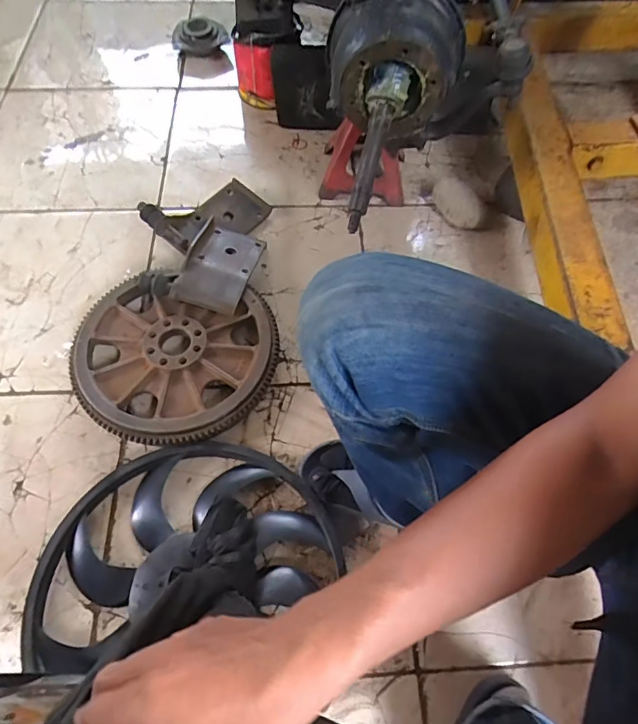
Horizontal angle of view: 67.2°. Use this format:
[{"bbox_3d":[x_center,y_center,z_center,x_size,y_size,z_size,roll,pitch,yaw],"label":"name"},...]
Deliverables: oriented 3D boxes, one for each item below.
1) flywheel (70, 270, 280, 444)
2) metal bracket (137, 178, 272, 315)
[{"bbox_3d":[-0.227,-0.006,0.767,0.295,0.062,0.279,1,62,-2],"label":"flywheel"},{"bbox_3d":[-0.218,-0.223,0.881,0.223,0.064,0.314,7,62,1],"label":"metal bracket"}]

